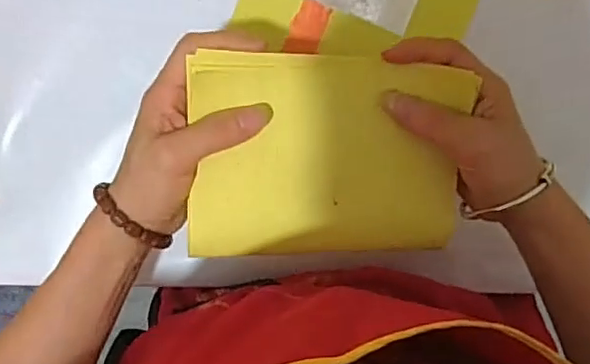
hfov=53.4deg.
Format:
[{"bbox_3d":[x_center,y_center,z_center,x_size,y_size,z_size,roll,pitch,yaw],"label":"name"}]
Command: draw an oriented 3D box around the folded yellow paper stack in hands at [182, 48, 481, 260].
[{"bbox_3d":[0.020,-0.012,0.333,0.152,0.015,0.114,1,104,-10],"label":"folded yellow paper stack in hands"}]

